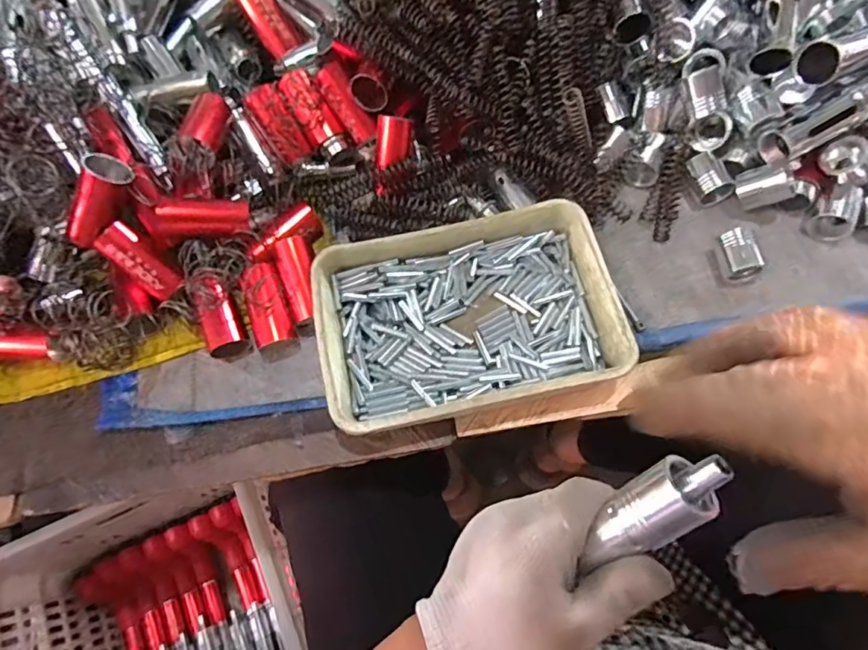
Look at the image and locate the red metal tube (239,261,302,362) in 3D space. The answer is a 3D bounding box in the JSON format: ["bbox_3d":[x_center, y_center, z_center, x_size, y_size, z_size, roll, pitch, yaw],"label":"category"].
[{"bbox_3d":[-0.122,-0.010,0.379,0.029,0.023,0.071,-16,91,-4],"label":"red metal tube"}]

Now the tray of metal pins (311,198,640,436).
[{"bbox_3d":[0.023,-0.008,0.367,0.198,0.043,0.139,-12,69,-2],"label":"tray of metal pins"}]

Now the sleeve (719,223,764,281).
[{"bbox_3d":[0.227,-0.053,0.386,0.021,0.024,0.035,-5,69,1],"label":"sleeve"}]

